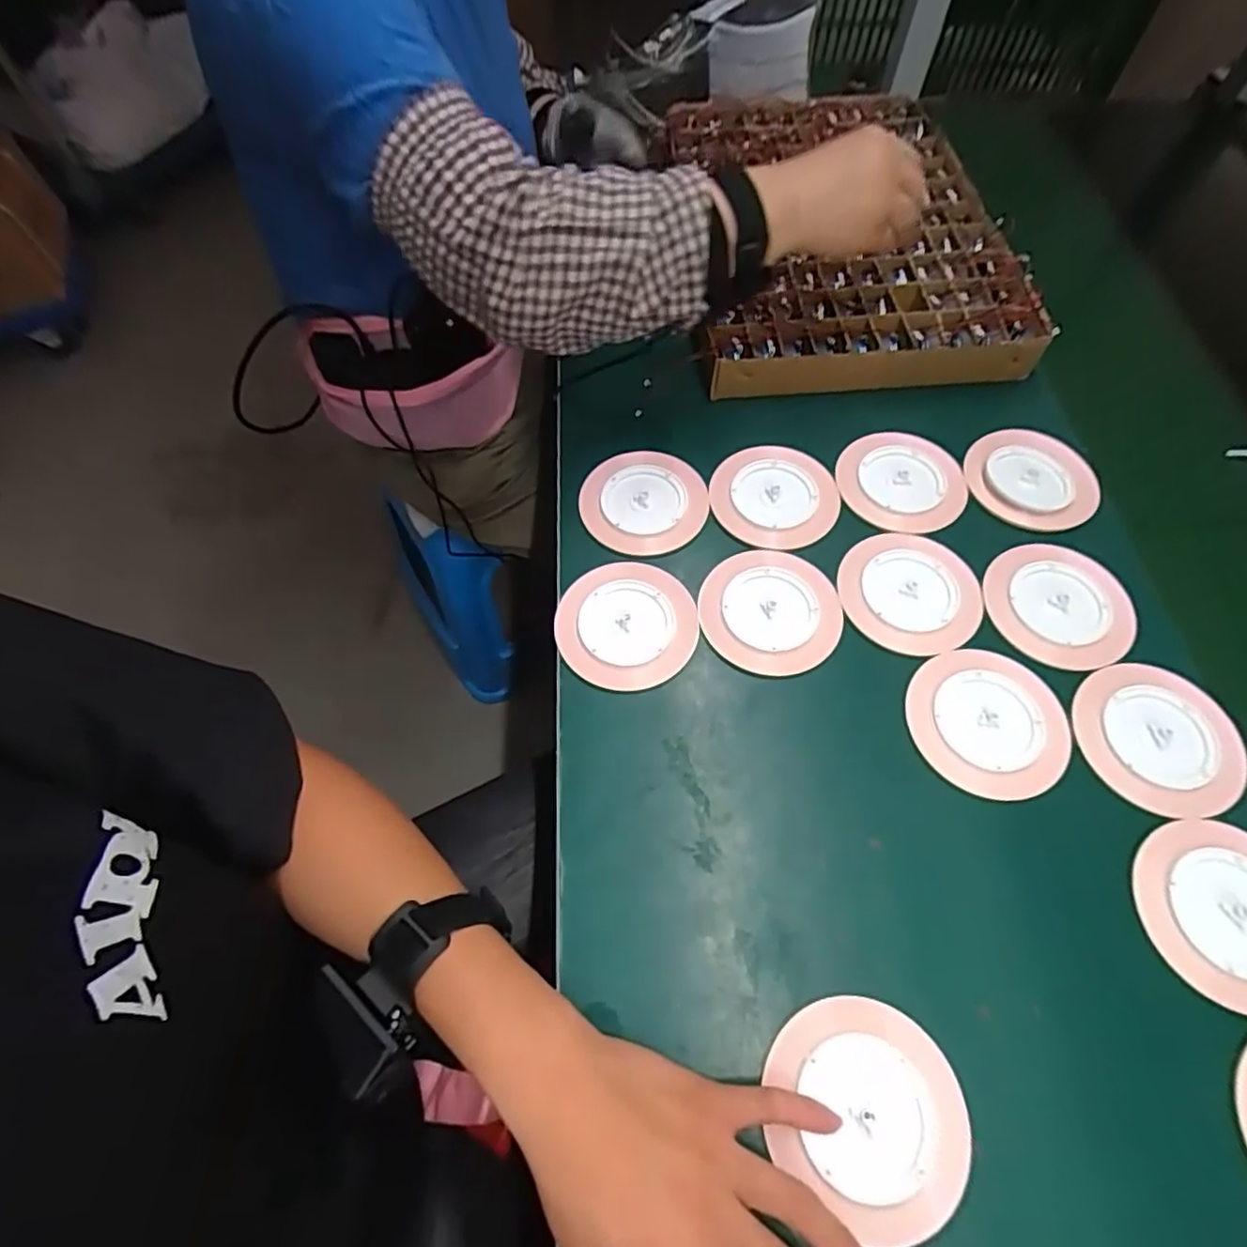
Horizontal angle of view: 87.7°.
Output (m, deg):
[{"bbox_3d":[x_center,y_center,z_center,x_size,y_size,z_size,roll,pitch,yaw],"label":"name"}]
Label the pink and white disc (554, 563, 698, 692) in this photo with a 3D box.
[{"bbox_3d":[0.002,-0.001,0.466,0.097,0.005,0.098,0,62,0],"label":"pink and white disc"}]

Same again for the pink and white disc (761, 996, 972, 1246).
[{"bbox_3d":[0.125,0.246,0.330,0.099,0.008,0.092,35,67,17],"label":"pink and white disc"}]

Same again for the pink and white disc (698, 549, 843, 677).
[{"bbox_3d":[0.109,-0.012,0.470,0.097,0.004,0.101,0,62,0],"label":"pink and white disc"}]

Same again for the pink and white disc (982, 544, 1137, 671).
[{"bbox_3d":[0.313,-0.015,0.466,0.097,0.007,0.094,0,62,0],"label":"pink and white disc"}]

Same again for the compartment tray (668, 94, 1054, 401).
[{"bbox_3d":[0.202,-0.403,0.656,0.303,0.042,0.431,-4,62,-2],"label":"compartment tray"}]

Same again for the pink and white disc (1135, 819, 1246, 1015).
[{"bbox_3d":[0.347,0.164,0.370,0.091,0.011,0.098,0,62,0],"label":"pink and white disc"}]

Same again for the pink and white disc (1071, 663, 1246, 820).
[{"bbox_3d":[0.346,0.073,0.420,0.098,0.005,0.096,0,62,0],"label":"pink and white disc"}]

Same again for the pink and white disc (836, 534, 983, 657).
[{"bbox_3d":[0.209,-0.024,0.474,0.097,0.005,0.096,0,62,0],"label":"pink and white disc"}]

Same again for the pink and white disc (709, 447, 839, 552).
[{"bbox_3d":[0.122,-0.103,0.521,0.099,0.011,0.096,0,62,0],"label":"pink and white disc"}]

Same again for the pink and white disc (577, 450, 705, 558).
[{"bbox_3d":[0.018,-0.098,0.518,0.095,0.010,0.100,0,62,0],"label":"pink and white disc"}]

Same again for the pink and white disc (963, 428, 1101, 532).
[{"bbox_3d":[0.327,-0.118,0.520,0.097,0.010,0.092,0,62,0],"label":"pink and white disc"}]

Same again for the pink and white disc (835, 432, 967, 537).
[{"bbox_3d":[0.224,-0.115,0.521,0.098,0.008,0.095,0,62,0],"label":"pink and white disc"}]

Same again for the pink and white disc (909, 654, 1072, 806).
[{"bbox_3d":[0.241,0.063,0.428,0.097,0.005,0.098,0,62,0],"label":"pink and white disc"}]

